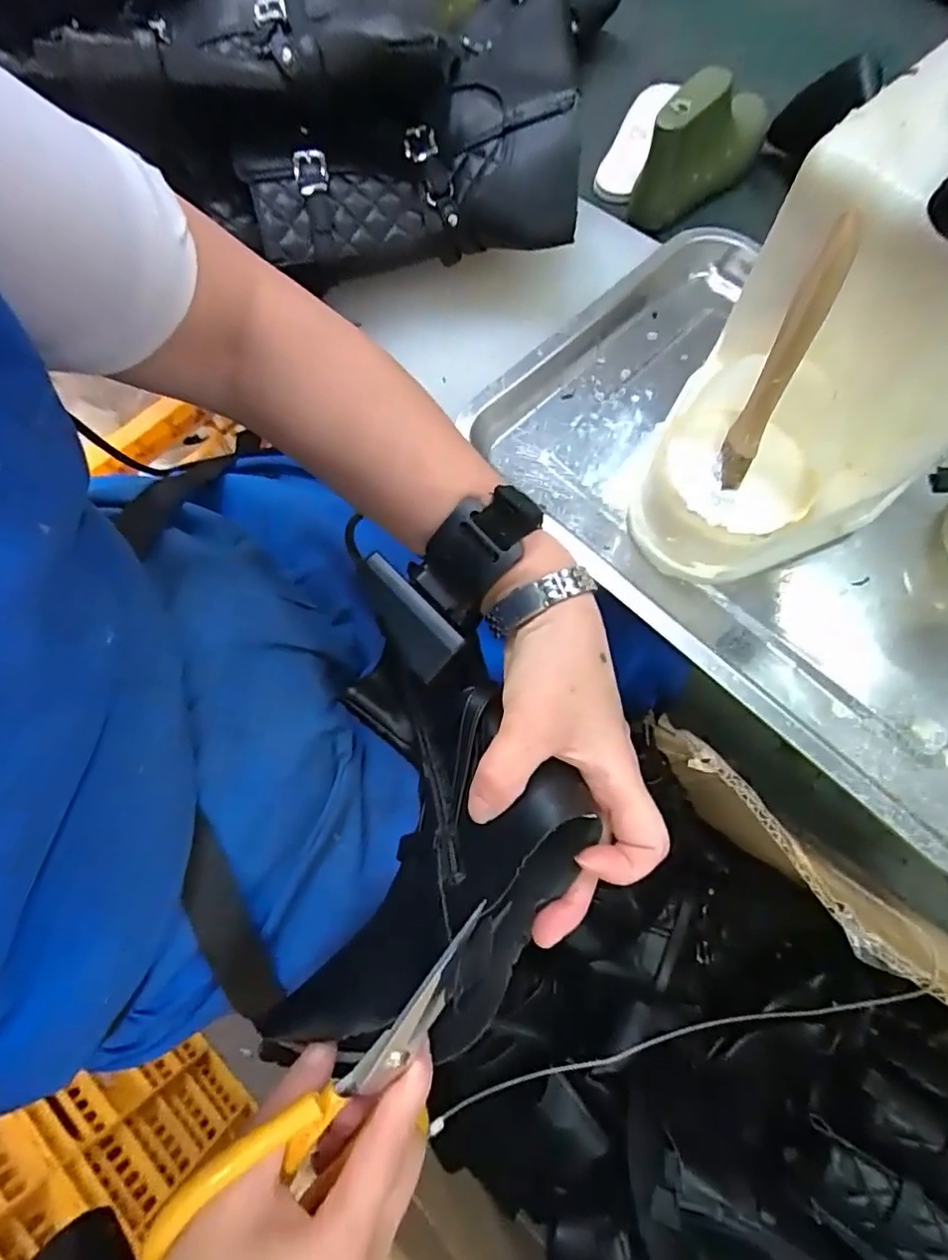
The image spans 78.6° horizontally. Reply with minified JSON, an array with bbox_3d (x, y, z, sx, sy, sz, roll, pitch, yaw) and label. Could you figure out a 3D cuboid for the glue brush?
[{"bbox_3d":[0.140,-0.118,0.267,0.012,0.118,0.019,14,51,5],"label":"glue brush"}]

